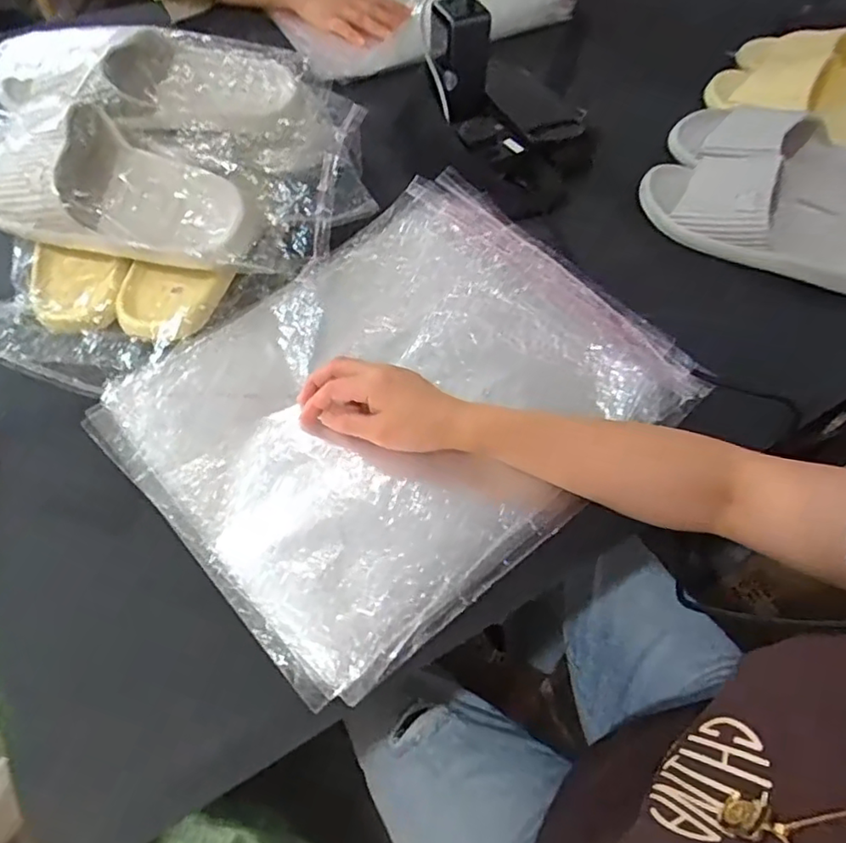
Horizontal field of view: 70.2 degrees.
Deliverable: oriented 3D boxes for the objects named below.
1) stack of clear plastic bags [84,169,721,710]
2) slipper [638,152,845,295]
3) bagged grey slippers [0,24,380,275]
[{"bbox_3d":[-0.019,-0.021,0.494,0.388,0.041,0.313,-37,66,-21],"label":"stack of clear plastic bags"},{"bbox_3d":[0.348,-0.203,0.594,0.260,0.062,0.109,32,64,18],"label":"slipper"},{"bbox_3d":[-0.240,-0.256,0.555,0.369,0.096,0.224,5,59,3],"label":"bagged grey slippers"}]

